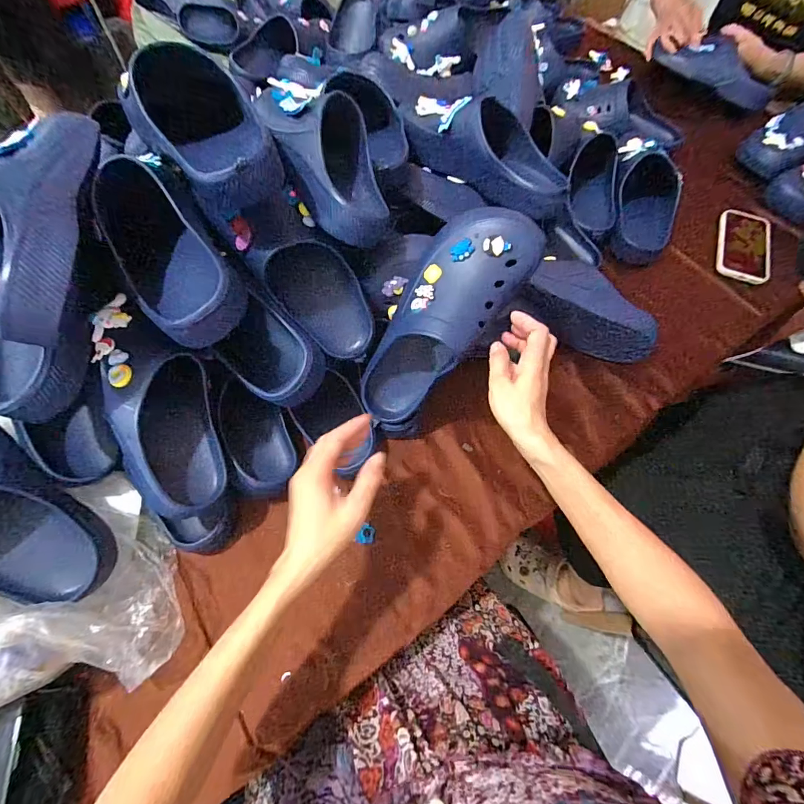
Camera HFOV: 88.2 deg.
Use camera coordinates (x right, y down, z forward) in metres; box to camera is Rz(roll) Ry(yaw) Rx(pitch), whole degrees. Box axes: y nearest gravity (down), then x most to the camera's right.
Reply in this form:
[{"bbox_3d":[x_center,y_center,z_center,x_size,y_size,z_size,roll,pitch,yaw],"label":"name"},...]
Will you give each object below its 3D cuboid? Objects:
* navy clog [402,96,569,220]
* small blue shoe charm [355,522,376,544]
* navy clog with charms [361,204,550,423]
[{"bbox_3d":[0.120,-0.364,0.578,0.263,0.091,0.101,28,66,12],"label":"navy clog"},{"bbox_3d":[-0.045,0.167,0.526,0.022,0.005,0.024,2,63,0],"label":"small blue shoe charm"},{"bbox_3d":[0.041,-0.094,0.496,0.090,0.280,0.116,-12,57,-48],"label":"navy clog with charms"}]

